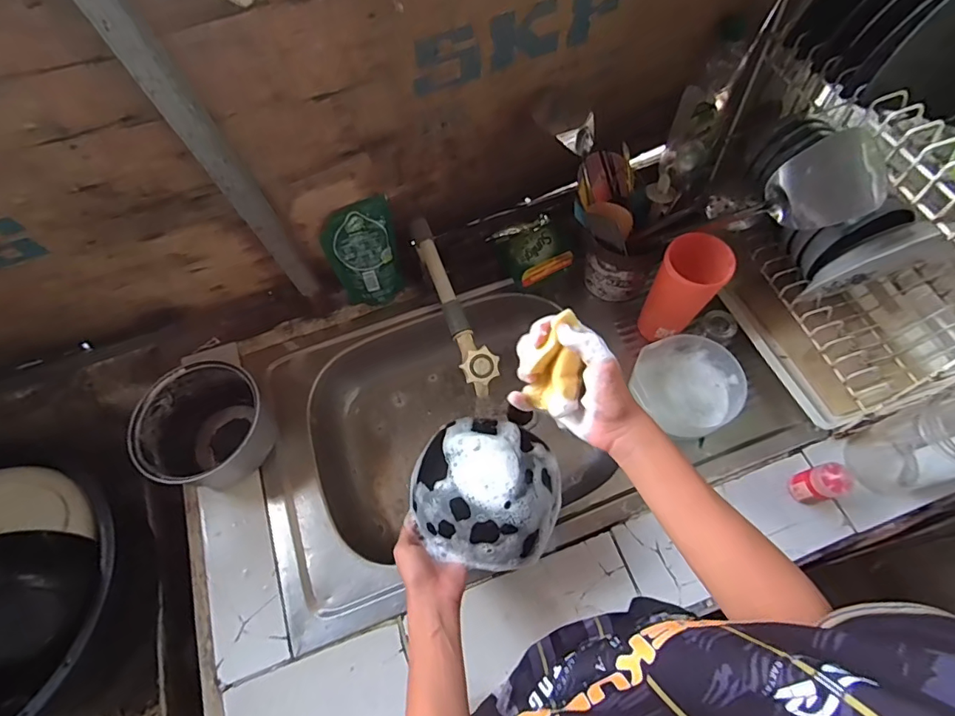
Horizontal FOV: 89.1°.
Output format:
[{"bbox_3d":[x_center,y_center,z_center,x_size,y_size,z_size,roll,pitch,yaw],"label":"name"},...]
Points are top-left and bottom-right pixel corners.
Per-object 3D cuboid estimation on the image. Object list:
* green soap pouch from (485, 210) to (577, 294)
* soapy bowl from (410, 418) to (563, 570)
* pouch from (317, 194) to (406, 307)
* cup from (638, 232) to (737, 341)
[{"bbox_3d":[0.095,-0.188,0.848,0.122,0.041,0.140,-19,64,-7],"label":"green soap pouch"},{"bbox_3d":[0.010,0.151,0.568,0.174,0.066,0.163,-1,63,2],"label":"soapy bowl"},{"bbox_3d":[-0.189,-0.175,0.804,0.114,0.188,0.055,-17,42,-7],"label":"pouch"},{"bbox_3d":[0.298,-0.093,0.716,0.084,0.173,0.083,-1,63,2],"label":"cup"}]

